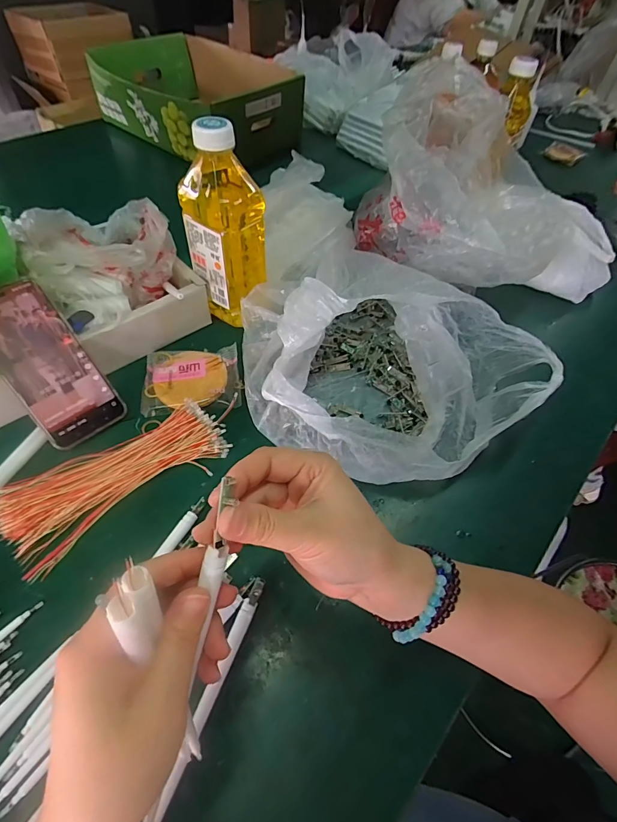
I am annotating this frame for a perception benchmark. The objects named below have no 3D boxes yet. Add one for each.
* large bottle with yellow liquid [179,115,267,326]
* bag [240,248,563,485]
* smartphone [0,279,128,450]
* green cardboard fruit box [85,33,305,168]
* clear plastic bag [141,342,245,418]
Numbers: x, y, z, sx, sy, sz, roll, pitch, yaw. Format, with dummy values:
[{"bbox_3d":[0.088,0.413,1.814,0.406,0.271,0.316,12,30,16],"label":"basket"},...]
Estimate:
[{"bbox_3d":[-0.098,-0.208,0.457,0.084,0.205,0.063,35,59,19],"label":"large bottle with yellow liquid"},{"bbox_3d":[0.085,-0.068,0.439,0.309,0.093,0.291,-19,58,-18],"label":"bag"},{"bbox_3d":[-0.260,-0.045,0.390,0.075,0.007,0.159,-37,108,-27],"label":"smartphone"},{"bbox_3d":[-0.234,-0.695,0.870,0.415,0.113,0.350,34,59,18],"label":"green cardboard fruit box"},{"bbox_3d":[-0.135,-0.039,0.461,0.108,0.017,0.095,-3,55,-7],"label":"clear plastic bag"}]

